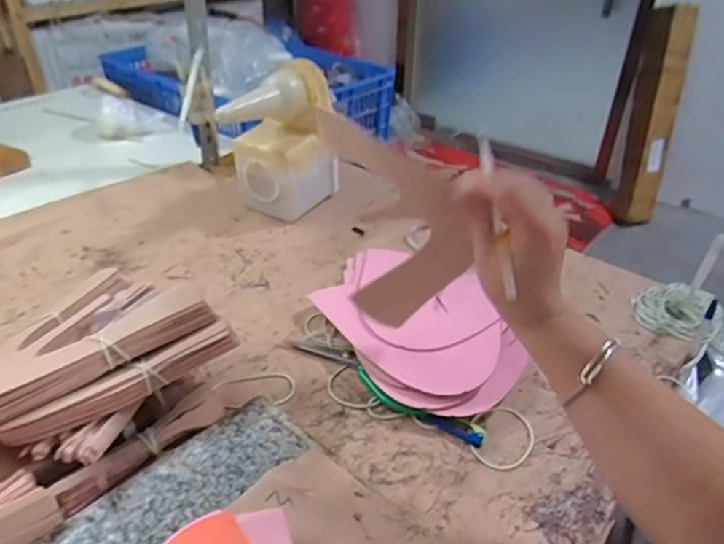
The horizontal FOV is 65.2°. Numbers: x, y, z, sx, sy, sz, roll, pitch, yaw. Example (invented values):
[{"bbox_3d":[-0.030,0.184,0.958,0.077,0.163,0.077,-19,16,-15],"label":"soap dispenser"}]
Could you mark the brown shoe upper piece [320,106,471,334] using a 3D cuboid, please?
[{"bbox_3d":[0.021,-0.028,0.501,0.141,0.202,0.031,27,53,30],"label":"brown shoe upper piece"}]

